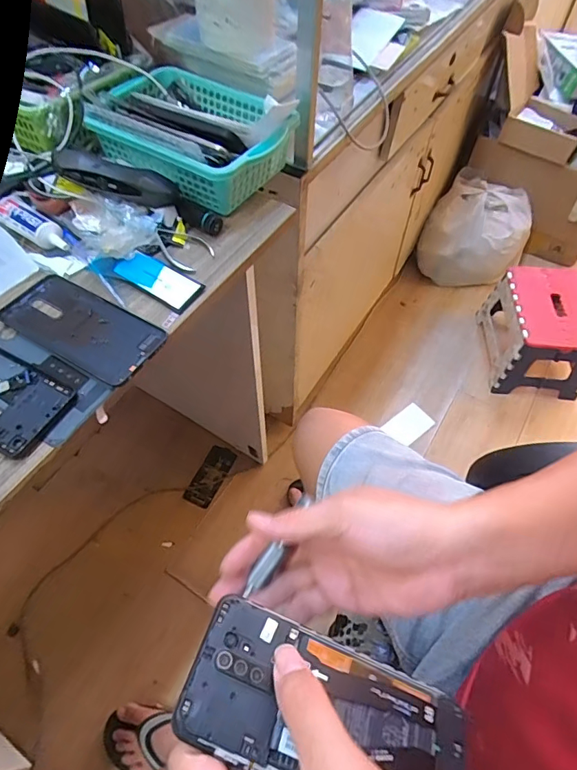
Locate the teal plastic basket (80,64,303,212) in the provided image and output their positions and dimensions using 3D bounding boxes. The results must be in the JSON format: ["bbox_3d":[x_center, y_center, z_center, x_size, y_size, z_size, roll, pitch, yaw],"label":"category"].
[{"bbox_3d":[-0.121,-0.314,0.576,0.249,0.071,0.169,28,61,17],"label":"teal plastic basket"}]

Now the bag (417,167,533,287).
[{"bbox_3d":[0.587,-0.473,1.468,0.295,0.211,0.268,30,62,18],"label":"bag"}]

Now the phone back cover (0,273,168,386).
[{"bbox_3d":[-0.204,-0.059,0.460,0.161,0.005,0.074,26,61,16],"label":"phone back cover"}]

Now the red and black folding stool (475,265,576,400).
[{"bbox_3d":[0.678,-0.139,1.274,0.215,0.227,0.282,2,57,1],"label":"red and black folding stool"}]

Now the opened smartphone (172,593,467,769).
[{"bbox_3d":[0.024,0.178,0.253,0.158,0.007,0.071,25,40,0],"label":"opened smartphone"}]

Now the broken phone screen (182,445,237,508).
[{"bbox_3d":[-0.195,0.227,1.173,0.068,0.008,0.157,22,59,13],"label":"broken phone screen"}]

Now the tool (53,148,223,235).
[{"bbox_3d":[-0.166,-0.222,0.525,0.191,0.033,0.037,20,58,-6],"label":"tool"}]

